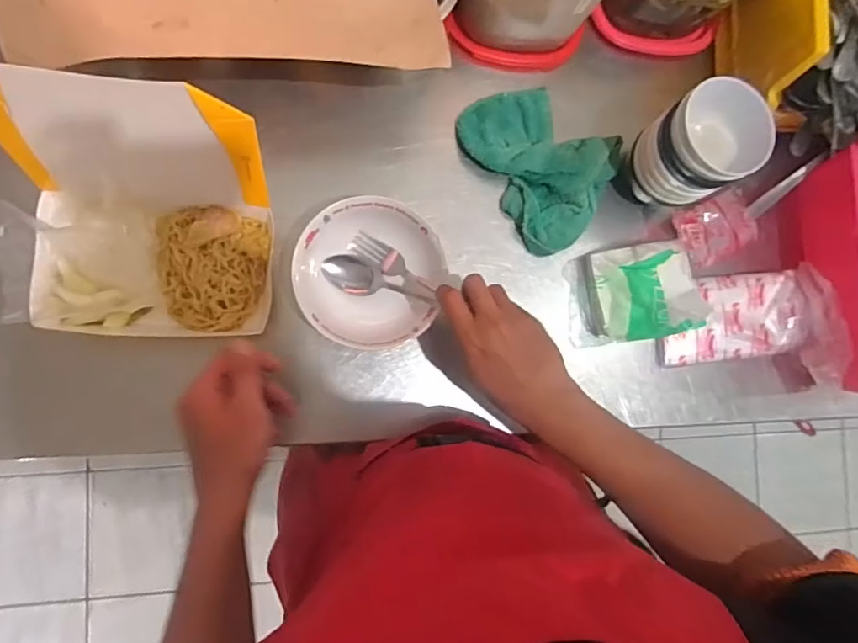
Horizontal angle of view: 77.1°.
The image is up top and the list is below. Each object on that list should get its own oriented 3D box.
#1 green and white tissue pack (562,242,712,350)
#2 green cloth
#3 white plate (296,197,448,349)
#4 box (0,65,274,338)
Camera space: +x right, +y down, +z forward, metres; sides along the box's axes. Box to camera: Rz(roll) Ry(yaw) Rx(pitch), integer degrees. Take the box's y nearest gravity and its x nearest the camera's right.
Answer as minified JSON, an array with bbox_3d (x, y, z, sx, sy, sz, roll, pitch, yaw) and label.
[{"bbox_3d":[0.220,-0.031,0.568,0.124,0.078,0.098,-8,88,-9],"label":"green and white tissue pack"},{"bbox_3d":[0.129,-0.179,0.581,0.140,0.037,0.178,-35,93,-9],"label":"green cloth"},{"bbox_3d":[-0.058,-0.047,0.541,0.138,0.047,0.141,0,87,-9],"label":"white plate"},{"bbox_3d":[-0.242,-0.079,0.447,0.196,0.175,0.170,1,87,-9],"label":"box"}]

